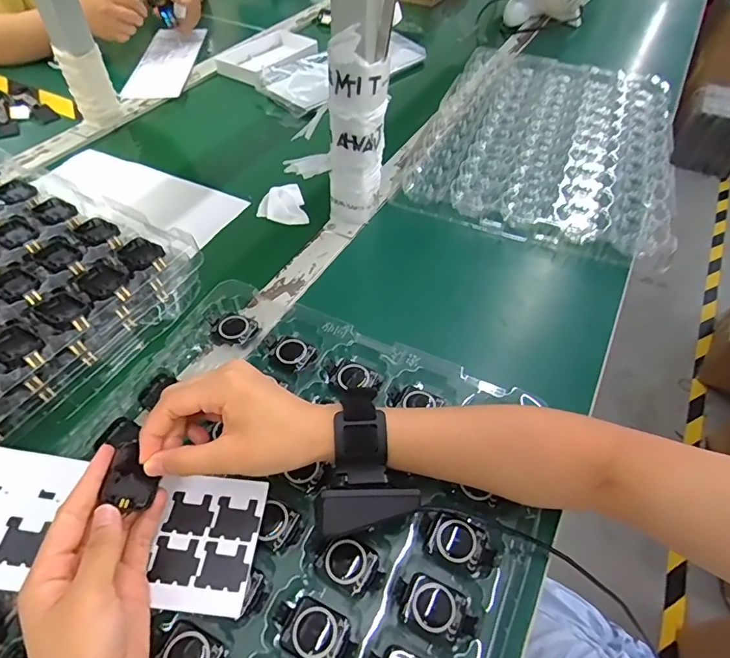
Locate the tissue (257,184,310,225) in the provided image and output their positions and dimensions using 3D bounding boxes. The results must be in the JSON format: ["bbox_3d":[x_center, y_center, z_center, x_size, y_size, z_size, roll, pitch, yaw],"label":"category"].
[{"bbox_3d":[-0.107,-0.160,0.609,0.059,0.010,0.075,-10,51,-10],"label":"tissue"}]

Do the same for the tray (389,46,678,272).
[{"bbox_3d":[0.278,-0.297,0.717,0.340,0.030,0.493,17,52,12],"label":"tray"}]

